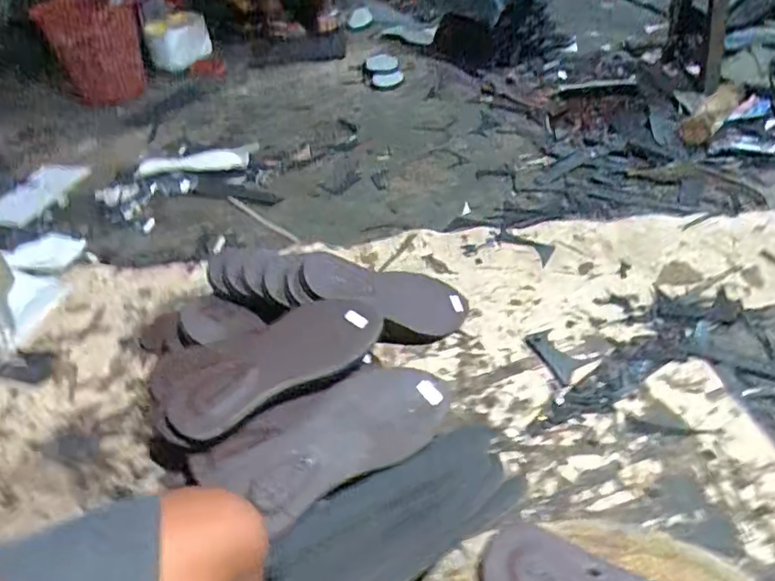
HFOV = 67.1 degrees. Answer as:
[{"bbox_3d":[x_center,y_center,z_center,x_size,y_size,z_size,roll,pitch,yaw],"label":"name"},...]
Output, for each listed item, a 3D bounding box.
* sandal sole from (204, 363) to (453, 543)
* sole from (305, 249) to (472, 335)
[{"bbox_3d":[-0.051,0.152,0.593,0.240,0.019,0.096,-26,69,-16],"label":"sandal sole"},{"bbox_3d":[-0.001,0.008,0.765,0.245,0.036,0.092,15,54,-33],"label":"sole"}]

